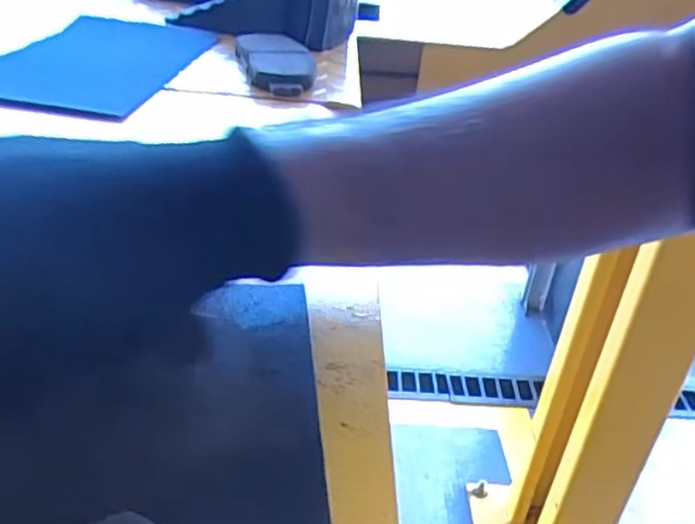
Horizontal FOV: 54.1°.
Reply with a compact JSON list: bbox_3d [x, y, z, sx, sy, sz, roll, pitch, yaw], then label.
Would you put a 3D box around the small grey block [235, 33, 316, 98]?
[{"bbox_3d":[-0.055,-0.160,0.545,0.058,0.014,0.114,-3,33,-14],"label":"small grey block"}]

